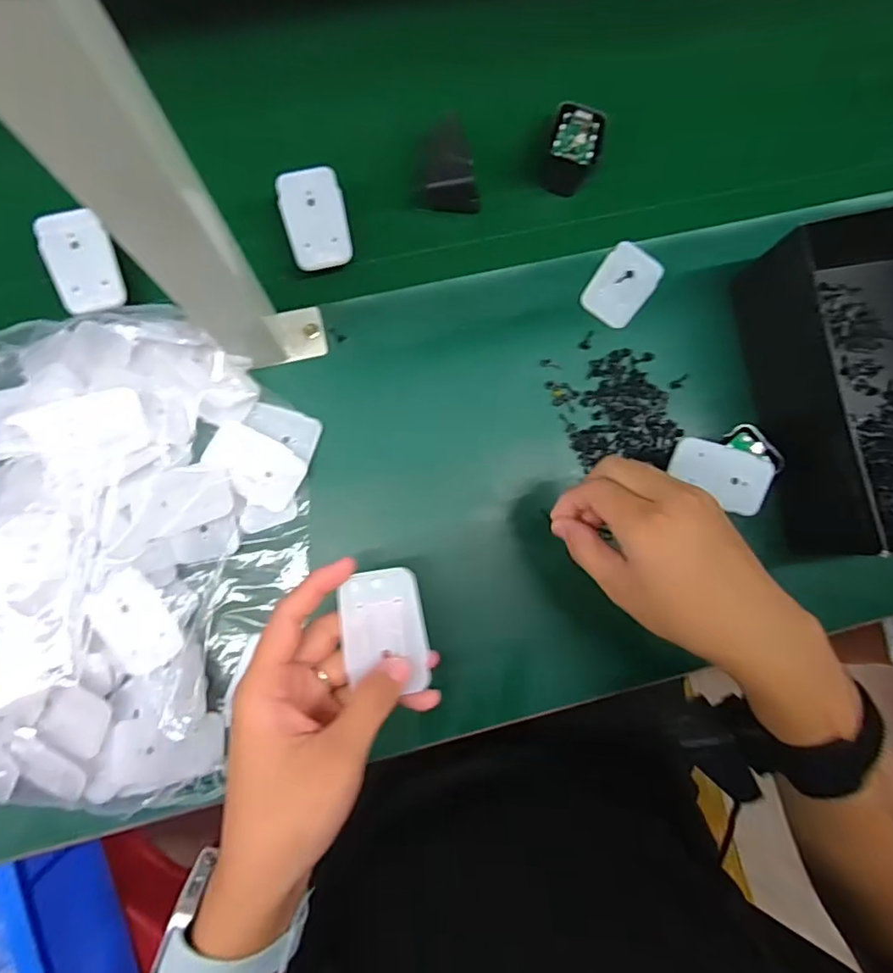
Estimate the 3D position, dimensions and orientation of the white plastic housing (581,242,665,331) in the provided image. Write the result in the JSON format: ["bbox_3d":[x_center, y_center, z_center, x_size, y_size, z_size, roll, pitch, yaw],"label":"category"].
[{"bbox_3d":[0.143,-0.164,0.449,0.046,0.004,0.070,38,83,0],"label":"white plastic housing"}]

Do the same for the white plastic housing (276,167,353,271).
[{"bbox_3d":[-0.099,-0.203,0.423,0.046,0.015,0.068,-14,107,-6],"label":"white plastic housing"}]

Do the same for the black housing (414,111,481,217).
[{"bbox_3d":[0.003,-0.257,0.438,0.048,0.029,0.064,2,84,-5],"label":"black housing"}]

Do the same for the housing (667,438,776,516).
[{"bbox_3d":[0.203,-0.009,0.412,0.068,0.009,0.042,21,91,14],"label":"housing"}]

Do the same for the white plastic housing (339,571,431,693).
[{"bbox_3d":[-0.034,0.079,0.307,0.044,0.004,0.065,-10,85,-6],"label":"white plastic housing"}]

